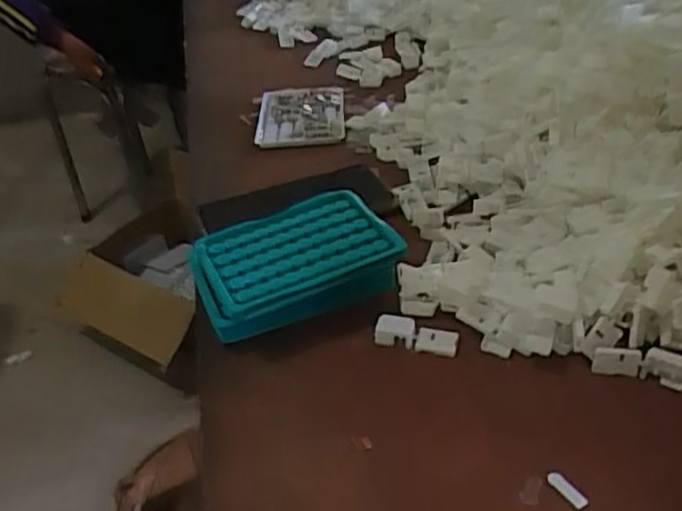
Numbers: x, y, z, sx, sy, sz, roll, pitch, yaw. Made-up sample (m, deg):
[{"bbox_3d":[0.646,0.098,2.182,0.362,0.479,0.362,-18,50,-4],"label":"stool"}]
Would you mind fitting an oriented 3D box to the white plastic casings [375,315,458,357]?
[{"bbox_3d":[0.051,0.055,0.453,0.055,0.014,0.018,13,38,5],"label":"white plastic casings"}]

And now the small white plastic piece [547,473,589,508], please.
[{"bbox_3d":[0.121,0.126,0.358,0.007,0.004,0.024,-24,39,-24],"label":"small white plastic piece"}]

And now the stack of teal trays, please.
[{"bbox_3d":[-0.034,0.009,0.498,0.145,0.046,0.098,-17,37,-16],"label":"stack of teal trays"}]

